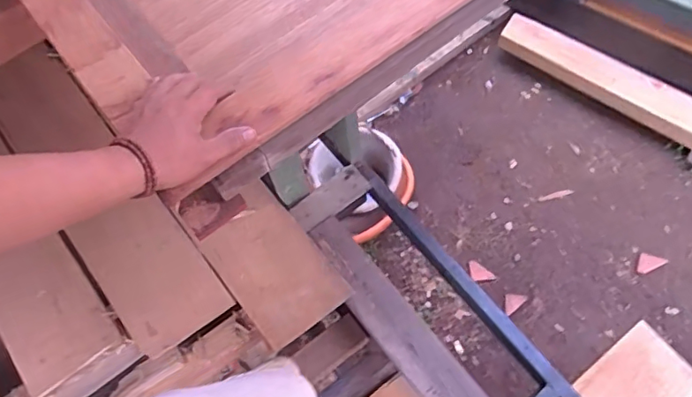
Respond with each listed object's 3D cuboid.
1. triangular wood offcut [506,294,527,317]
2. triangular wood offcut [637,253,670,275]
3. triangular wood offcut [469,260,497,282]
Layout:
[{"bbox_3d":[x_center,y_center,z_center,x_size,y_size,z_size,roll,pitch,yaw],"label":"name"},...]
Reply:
[{"bbox_3d":[0.525,0.331,1.657,0.060,0.011,0.066,6,68,6],"label":"triangular wood offcut"},{"bbox_3d":[0.921,0.204,1.615,0.075,0.019,0.064,19,70,10],"label":"triangular wood offcut"},{"bbox_3d":[0.427,0.243,1.717,0.092,0.013,0.054,39,75,17],"label":"triangular wood offcut"}]

